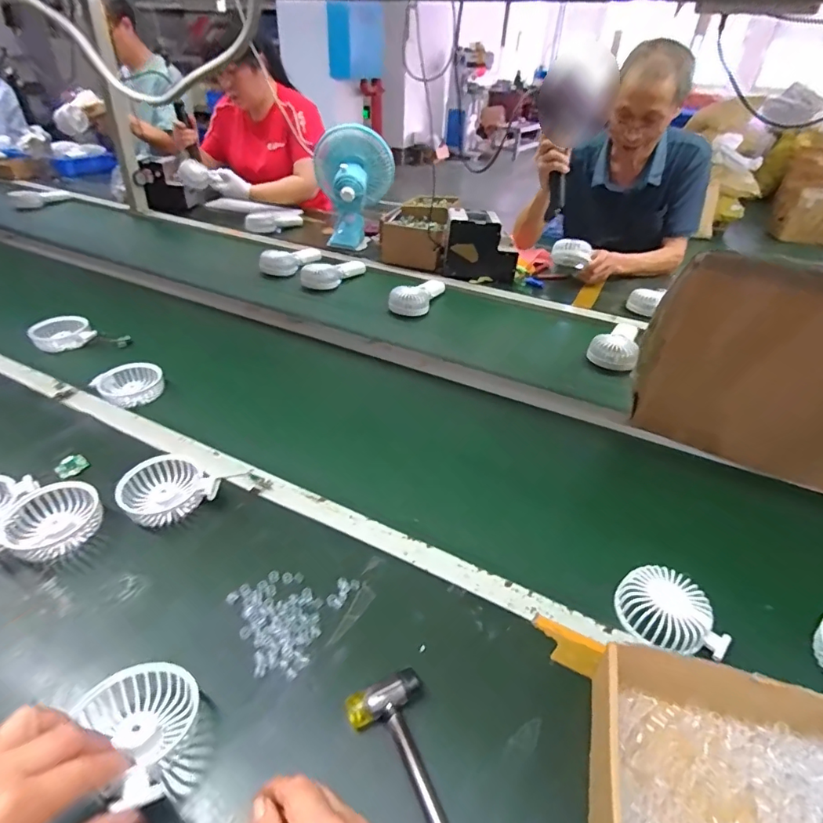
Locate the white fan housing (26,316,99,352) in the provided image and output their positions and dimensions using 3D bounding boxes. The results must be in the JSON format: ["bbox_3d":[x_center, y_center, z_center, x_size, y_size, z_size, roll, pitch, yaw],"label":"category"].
[{"bbox_3d":[-0.644,-0.147,0.895,0.094,0.037,0.096,-21,43,-28],"label":"white fan housing"}]

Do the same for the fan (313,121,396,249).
[{"bbox_3d":[-0.159,-0.624,1.368,0.219,0.294,0.232,-4,37,-8],"label":"fan"}]

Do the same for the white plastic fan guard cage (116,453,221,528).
[{"bbox_3d":[-0.285,0.089,0.568,0.095,0.035,0.083,-20,42,-27],"label":"white plastic fan guard cage"}]

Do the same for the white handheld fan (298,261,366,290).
[{"bbox_3d":[-0.191,-0.352,1.207,0.085,0.054,0.187,28,44,31],"label":"white handheld fan"}]

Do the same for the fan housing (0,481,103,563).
[{"bbox_3d":[-0.397,0.123,0.525,0.082,0.034,0.102,25,42,27],"label":"fan housing"}]

